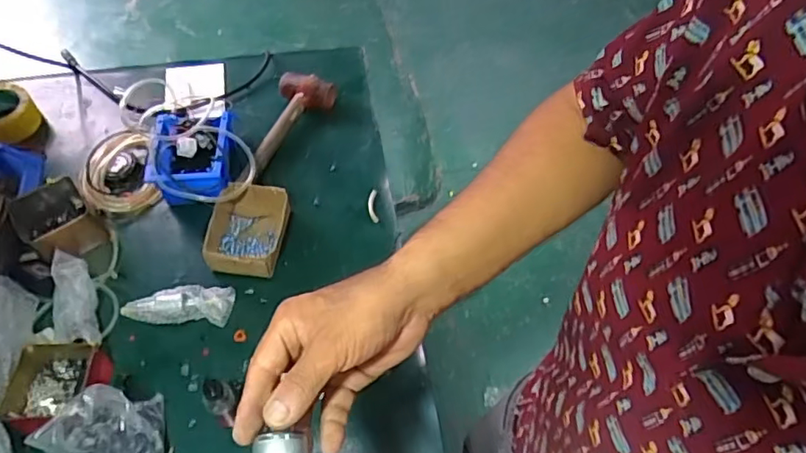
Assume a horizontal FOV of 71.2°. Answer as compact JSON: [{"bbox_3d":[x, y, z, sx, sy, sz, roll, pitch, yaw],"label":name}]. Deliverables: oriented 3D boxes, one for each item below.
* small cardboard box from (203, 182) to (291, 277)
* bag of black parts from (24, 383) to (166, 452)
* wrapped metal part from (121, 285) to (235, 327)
[{"bbox_3d":[-0.235,0.005,0.854,0.109,0.054,0.135,3,55,1],"label":"small cardboard box"},{"bbox_3d":[-0.346,0.256,0.658,0.126,0.083,0.107,-29,61,-20],"label":"bag of black parts"},{"bbox_3d":[-0.319,0.111,0.800,0.146,0.028,0.060,0,55,-1],"label":"wrapped metal part"}]

